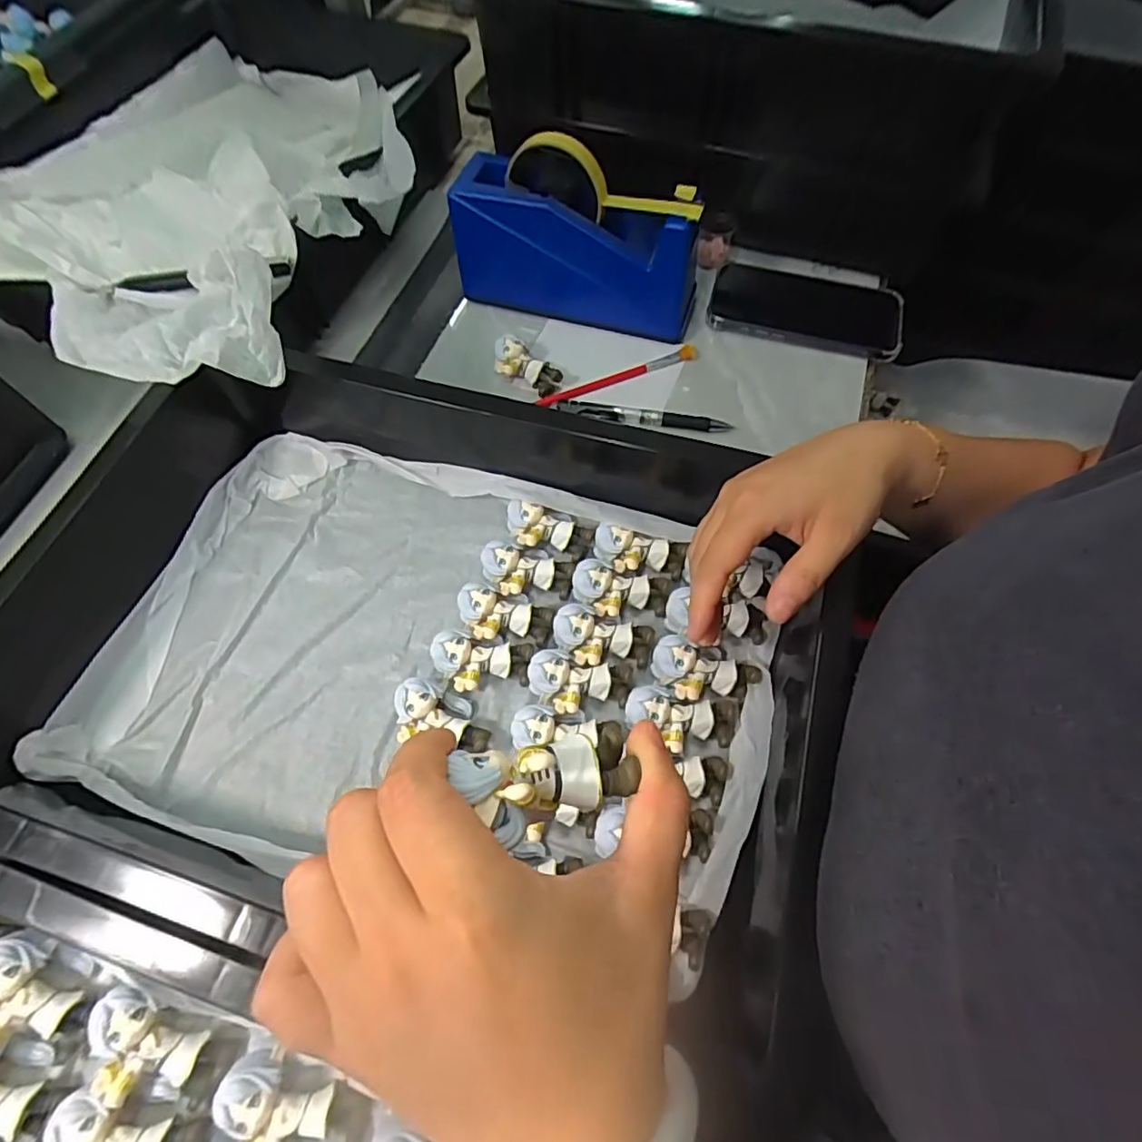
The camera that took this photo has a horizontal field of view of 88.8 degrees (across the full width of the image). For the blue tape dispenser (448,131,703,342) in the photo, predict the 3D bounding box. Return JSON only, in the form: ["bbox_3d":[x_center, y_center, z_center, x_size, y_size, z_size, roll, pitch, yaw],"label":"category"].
[{"bbox_3d":[0.006,-0.270,0.479,0.199,0.124,0.056,14,64,7],"label":"blue tape dispenser"}]

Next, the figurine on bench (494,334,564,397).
[{"bbox_3d":[-0.038,-0.168,0.487,0.060,0.028,0.031,28,66,13],"label":"figurine on bench"}]

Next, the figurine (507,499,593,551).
[{"bbox_3d":[-0.016,-0.027,0.402,0.060,0.022,0.025,13,64,7],"label":"figurine"}]

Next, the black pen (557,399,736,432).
[{"bbox_3d":[0.059,-0.126,0.474,0.138,0.009,0.018,9,63,5],"label":"black pen"}]

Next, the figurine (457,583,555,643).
[{"bbox_3d":[-0.043,0.031,0.382,0.061,0.025,0.034,5,63,2],"label":"figurine"}]

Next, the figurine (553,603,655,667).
[{"bbox_3d":[0.019,0.044,0.369,0.062,0.023,0.033,15,64,8],"label":"figurine"}]

